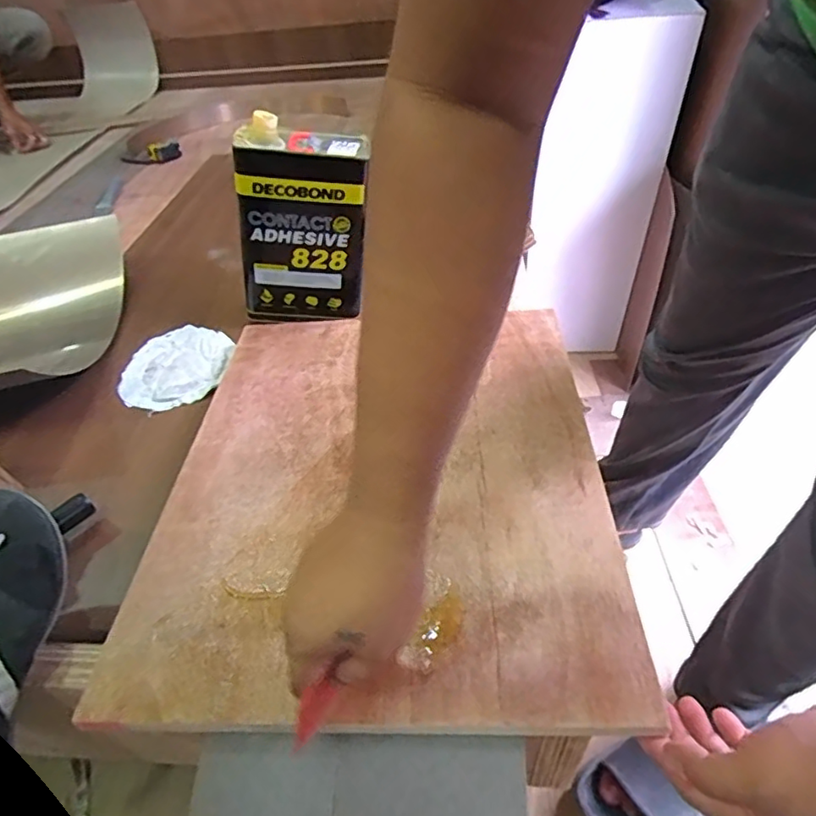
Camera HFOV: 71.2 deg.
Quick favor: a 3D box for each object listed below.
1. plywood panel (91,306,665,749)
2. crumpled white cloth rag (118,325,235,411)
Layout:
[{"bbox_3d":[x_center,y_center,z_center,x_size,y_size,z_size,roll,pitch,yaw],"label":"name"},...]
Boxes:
[{"bbox_3d":[-0.025,0.056,0.573,0.418,0.012,0.487,-1,43,5],"label":"plywood panel"},{"bbox_3d":[-0.319,-0.061,0.789,0.139,0.016,0.166,-2,43,4],"label":"crumpled white cloth rag"}]

